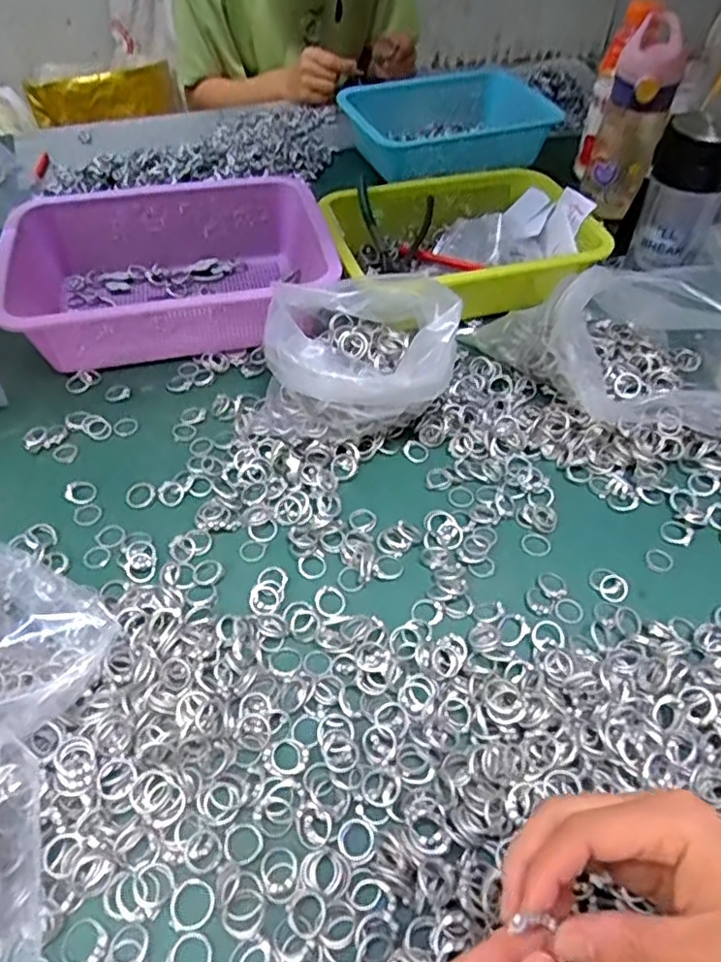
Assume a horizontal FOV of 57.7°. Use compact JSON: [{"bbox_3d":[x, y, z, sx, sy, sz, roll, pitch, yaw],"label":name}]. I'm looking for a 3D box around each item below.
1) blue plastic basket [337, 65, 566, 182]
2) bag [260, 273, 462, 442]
[{"bbox_3d":[0.116,-0.475,0.871,0.271,0.083,0.126,-6,50,-7],"label":"blue plastic basket"},{"bbox_3d":[-0.003,-0.101,0.537,0.154,0.106,0.117,2,49,-1],"label":"bag"}]

